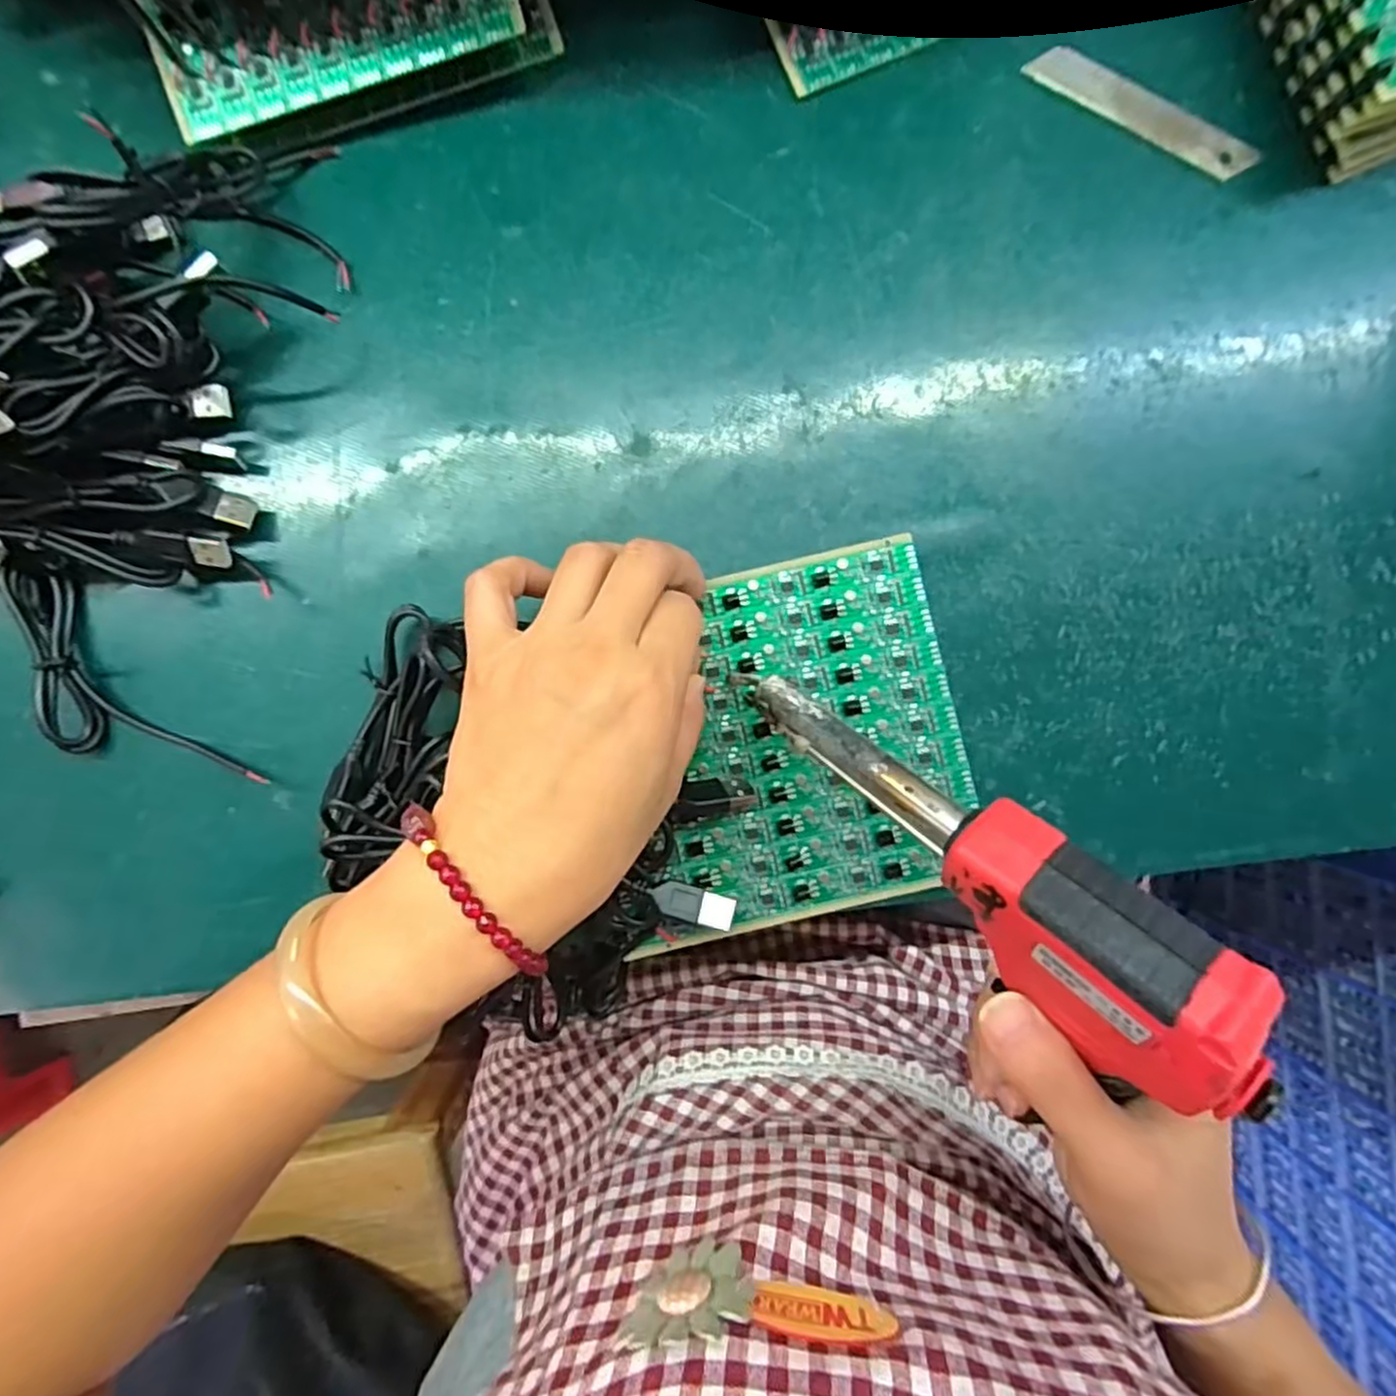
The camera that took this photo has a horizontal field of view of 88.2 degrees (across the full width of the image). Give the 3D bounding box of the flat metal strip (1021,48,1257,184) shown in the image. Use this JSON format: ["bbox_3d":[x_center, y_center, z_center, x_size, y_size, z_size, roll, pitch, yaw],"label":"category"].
[{"bbox_3d":[0.184,-0.243,0.298,0.099,0.004,0.019,29,89,0],"label":"flat metal strip"}]

